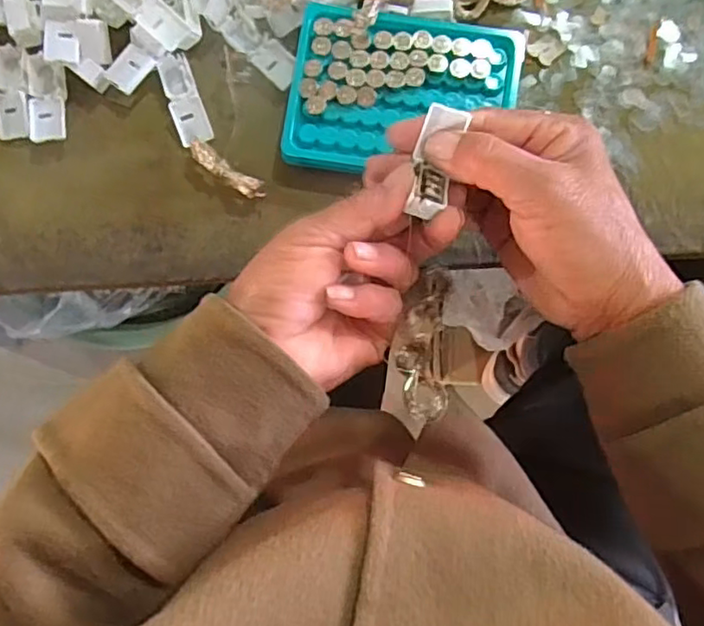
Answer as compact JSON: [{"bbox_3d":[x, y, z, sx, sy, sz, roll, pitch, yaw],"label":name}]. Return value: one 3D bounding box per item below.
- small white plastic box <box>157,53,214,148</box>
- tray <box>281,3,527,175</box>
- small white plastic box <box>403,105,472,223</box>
[{"bbox_3d":[-0.100,-0.127,0.358,0.019,0.011,0.053,-19,86,-1],"label":"small white plastic box"},{"bbox_3d":[0.030,-0.126,0.353,0.129,0.020,0.092,8,86,0],"label":"tray"},{"bbox_3d":[0.038,-0.068,0.273,0.016,0.015,0.049,11,91,1],"label":"small white plastic box"}]

